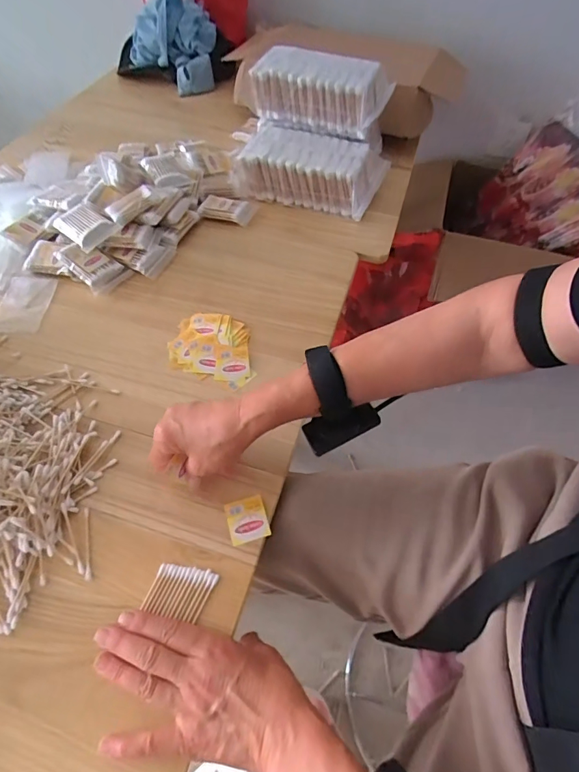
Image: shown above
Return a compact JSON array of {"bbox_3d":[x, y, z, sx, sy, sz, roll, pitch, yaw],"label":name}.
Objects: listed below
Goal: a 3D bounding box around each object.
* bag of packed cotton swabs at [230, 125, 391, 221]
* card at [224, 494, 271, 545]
[{"bbox_3d":[0.038,-0.377,0.720,0.235,0.071,0.153,18,58,10],"label":"bag of packed cotton swabs"},{"bbox_3d":[-0.043,0.136,0.429,0.039,0.004,0.043,-14,58,-11],"label":"card"}]

